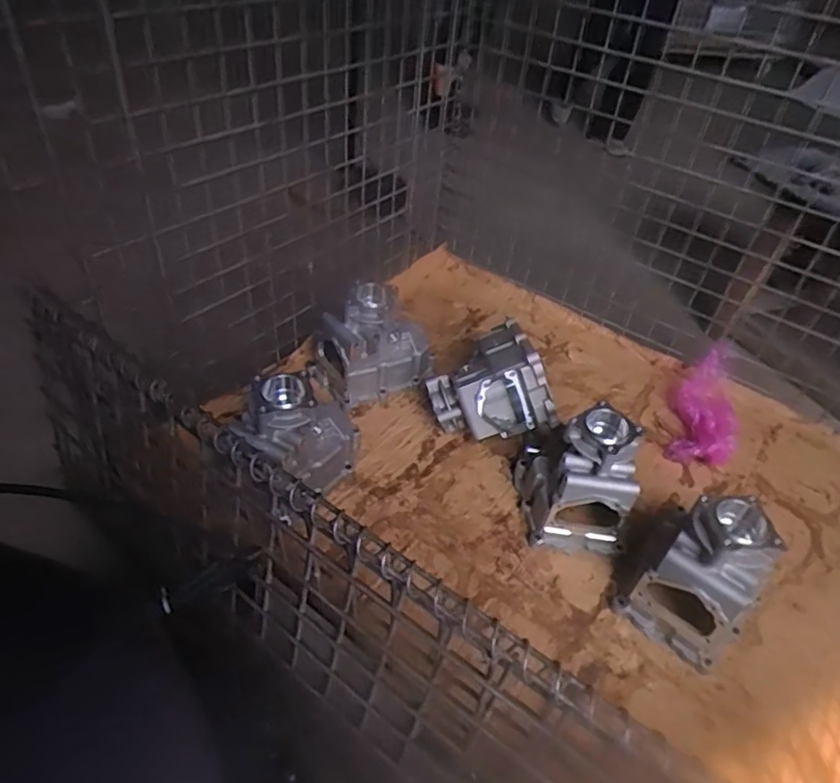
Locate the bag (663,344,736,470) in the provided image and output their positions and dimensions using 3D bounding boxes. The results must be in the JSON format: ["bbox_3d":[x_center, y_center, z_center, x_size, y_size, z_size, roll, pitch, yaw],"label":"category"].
[{"bbox_3d":[0.570,0.027,1.197,0.106,0.097,0.298,20,43,13],"label":"bag"}]

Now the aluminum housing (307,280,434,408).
[{"bbox_3d":[-0.082,-0.101,1.178,0.231,0.198,0.131,-17,47,-25],"label":"aluminum housing"}]

